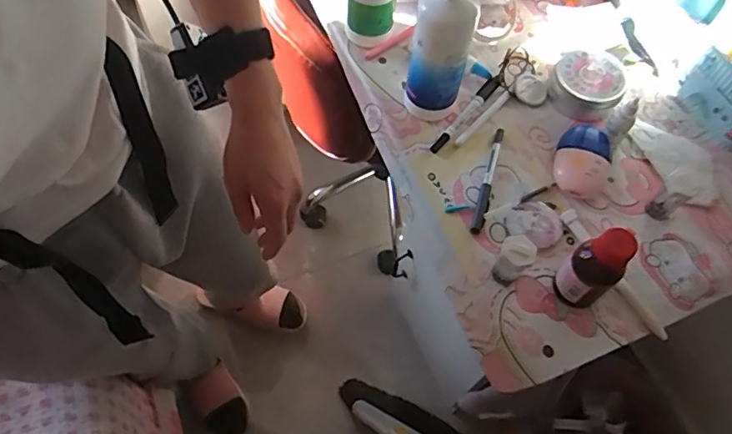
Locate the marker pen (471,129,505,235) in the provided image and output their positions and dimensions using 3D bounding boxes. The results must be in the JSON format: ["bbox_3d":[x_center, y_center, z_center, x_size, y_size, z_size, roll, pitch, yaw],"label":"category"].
[{"bbox_3d":[0.131,-0.041,0.585,0.012,0.009,0.134,16,62,6],"label":"marker pen"}]

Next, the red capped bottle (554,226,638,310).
[{"bbox_3d":[0.202,0.047,0.488,0.035,0.105,0.041,-34,68,-19],"label":"red capped bottle"}]

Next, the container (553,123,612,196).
[{"bbox_3d":[0.231,-0.060,0.585,0.055,0.033,0.082,19,62,8],"label":"container"}]

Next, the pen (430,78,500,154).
[{"bbox_3d":[0.114,-0.117,0.626,0.016,0.009,0.124,34,65,15],"label":"pen"}]

